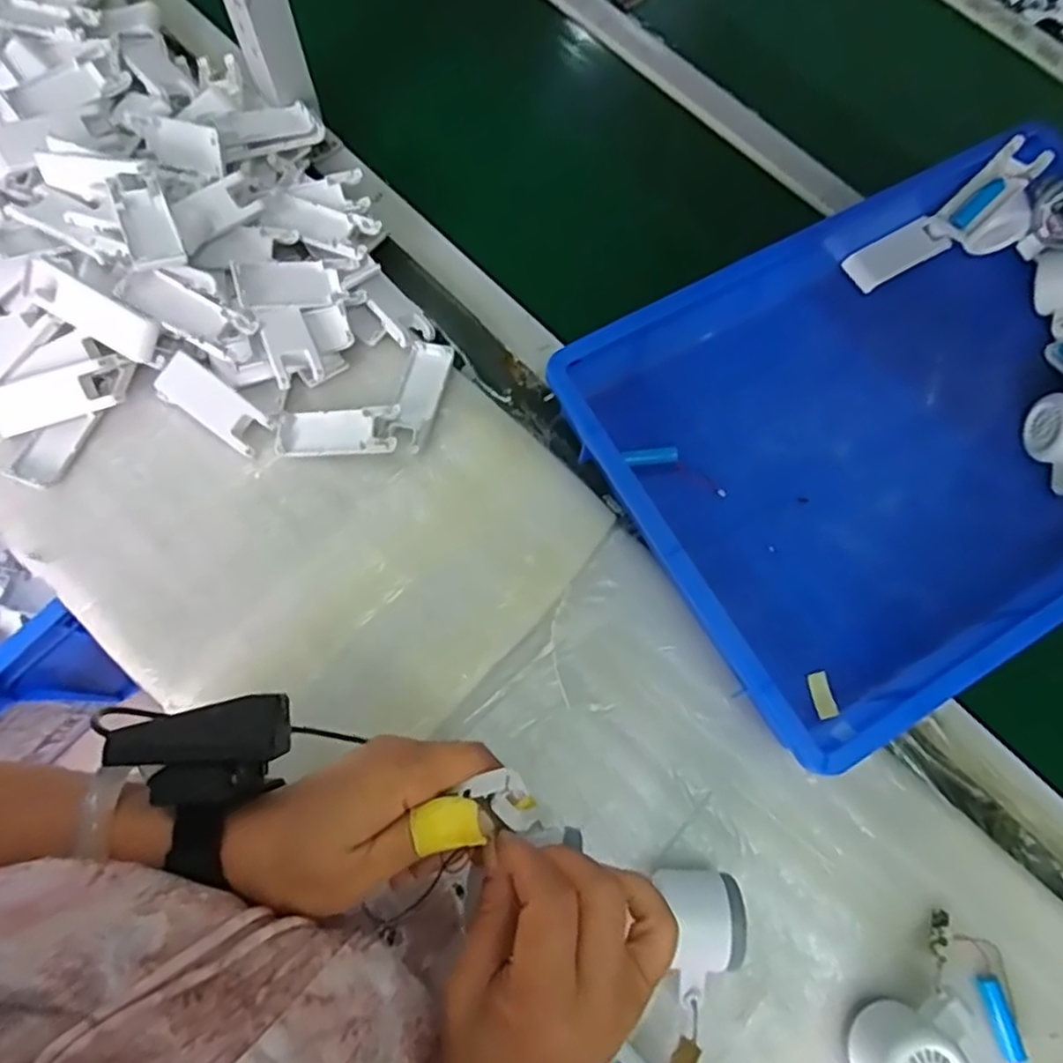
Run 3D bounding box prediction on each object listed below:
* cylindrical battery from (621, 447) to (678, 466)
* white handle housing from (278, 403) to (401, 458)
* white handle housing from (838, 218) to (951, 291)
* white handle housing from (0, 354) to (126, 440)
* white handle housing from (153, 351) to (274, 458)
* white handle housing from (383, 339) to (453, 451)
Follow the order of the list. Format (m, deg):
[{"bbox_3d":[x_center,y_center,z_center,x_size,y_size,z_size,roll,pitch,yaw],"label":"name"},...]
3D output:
[{"bbox_3d":[0.100,-0.063,0.591,0.046,0.011,0.013,-5,73,-4],"label":"cylindrical battery"},{"bbox_3d":[-0.162,-0.084,0.580,0.102,0.019,0.040,1,73,-2],"label":"white handle housing"},{"bbox_3d":[0.349,-0.265,0.665,0.105,0.015,0.037,-30,76,-11],"label":"white handle housing"},{"bbox_3d":[-0.388,-0.112,0.573,0.108,0.016,0.043,-24,101,-5],"label":"white handle housing"},{"bbox_3d":[-0.266,-0.106,0.581,0.099,0.020,0.038,33,74,8],"label":"white handle housing"},{"bbox_3d":[-0.097,-0.120,0.599,0.036,0.013,0.102,13,73,2],"label":"white handle housing"}]

